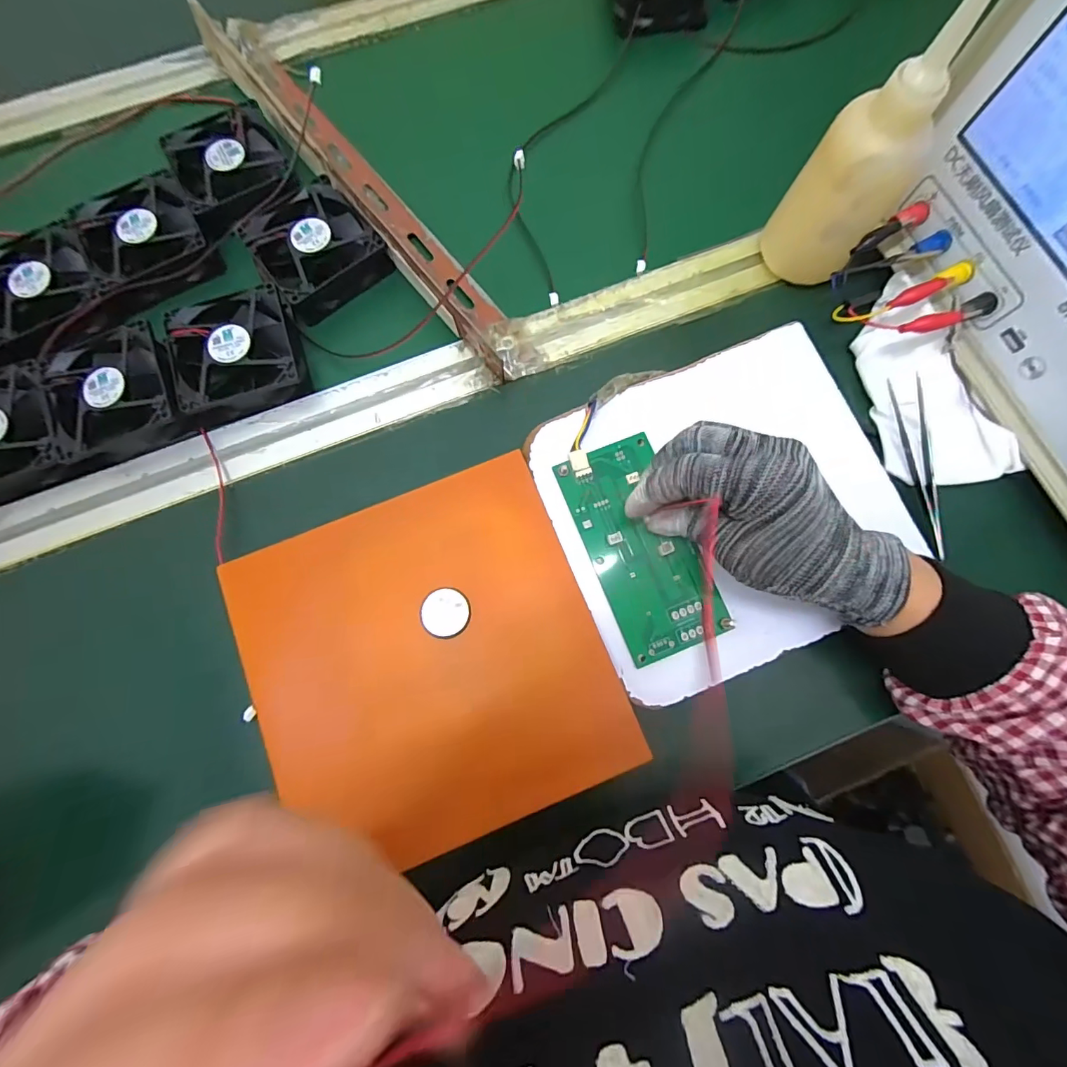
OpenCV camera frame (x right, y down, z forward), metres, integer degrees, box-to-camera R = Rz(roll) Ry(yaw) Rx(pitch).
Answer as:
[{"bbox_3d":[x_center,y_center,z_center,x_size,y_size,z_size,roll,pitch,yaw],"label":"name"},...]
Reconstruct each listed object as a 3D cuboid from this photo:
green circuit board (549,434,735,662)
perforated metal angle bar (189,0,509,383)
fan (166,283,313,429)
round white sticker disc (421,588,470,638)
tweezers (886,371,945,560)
[{"bbox_3d":[0.066,0.007,0.292,0.064,0.007,0.134,-23,81,-5],"label":"green circuit board"},{"bbox_3d":[-0.133,-0.267,0.353,0.046,0.035,0.384,-38,76,-9],"label":"perforated metal angle bar"},{"bbox_3d":[-0.206,-0.124,0.329,0.082,0.025,0.084,-16,74,-3],"label":"fan"},{"bbox_3d":[-0.053,0.047,0.281,0.028,0.004,0.028,0,74,2],"label":"round white sticker disc"},{"bbox_3d":[0.256,-0.046,0.307,0.018,0.011,0.120,-6,74,0],"label":"tweezers"}]

